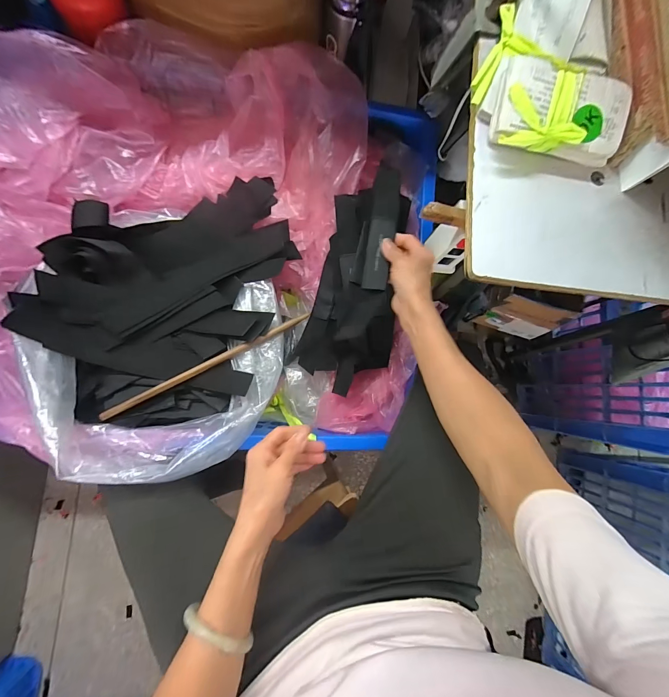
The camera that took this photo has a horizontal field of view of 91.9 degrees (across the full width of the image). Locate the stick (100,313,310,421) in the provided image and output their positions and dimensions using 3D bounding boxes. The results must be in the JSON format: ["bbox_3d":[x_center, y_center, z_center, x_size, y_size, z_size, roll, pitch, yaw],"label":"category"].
[{"bbox_3d":[-0.198,0.022,0.521,0.346,0.010,0.015,-27,87,-9],"label":"stick"}]

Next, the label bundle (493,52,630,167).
[{"bbox_3d":[0.205,-0.214,0.290,0.116,0.032,0.071,5,82,-6],"label":"label bundle"}]

